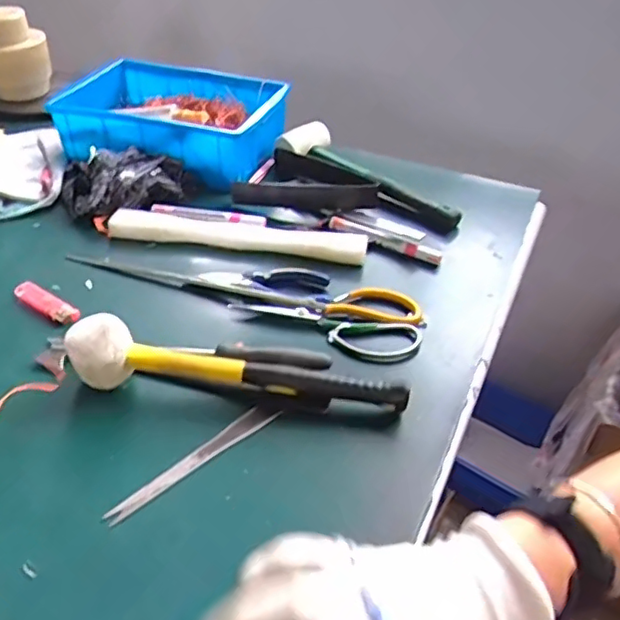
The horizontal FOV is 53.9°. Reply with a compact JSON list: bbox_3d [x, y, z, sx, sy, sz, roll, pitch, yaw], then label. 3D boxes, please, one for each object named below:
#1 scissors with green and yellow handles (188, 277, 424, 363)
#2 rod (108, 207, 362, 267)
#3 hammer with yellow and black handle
[{"bbox_3d":[-0.004,-0.003,0.621,0.234,0.015,0.098,11,40,9],"label":"scissors with green and yellow handles"},{"bbox_3d":[-0.084,-0.088,0.713,0.298,0.025,0.038,8,39,5],"label":"rod"},{"bbox_3d":[-0.057,0.049,0.512,0.273,0.063,0.037,5,39,1],"label":"hammer with yellow and black handle"}]

